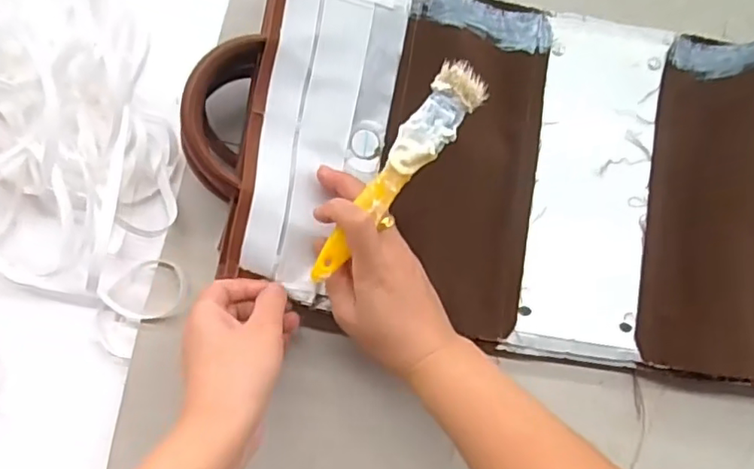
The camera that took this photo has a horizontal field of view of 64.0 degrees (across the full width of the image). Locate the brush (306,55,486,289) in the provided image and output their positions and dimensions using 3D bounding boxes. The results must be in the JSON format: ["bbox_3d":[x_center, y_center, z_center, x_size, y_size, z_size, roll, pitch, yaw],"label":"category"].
[{"bbox_3d":[0.010,-0.035,0.366,0.029,0.010,0.155,38,98,1],"label":"brush"}]

